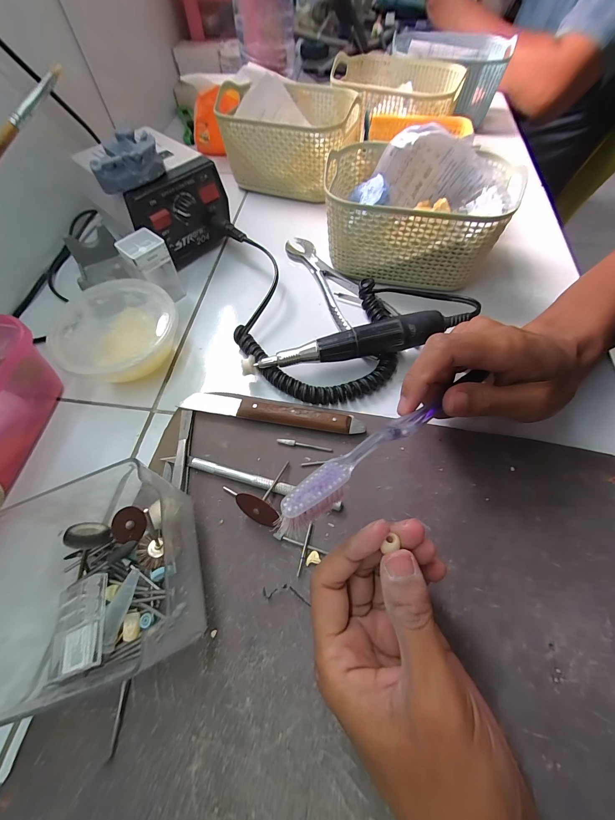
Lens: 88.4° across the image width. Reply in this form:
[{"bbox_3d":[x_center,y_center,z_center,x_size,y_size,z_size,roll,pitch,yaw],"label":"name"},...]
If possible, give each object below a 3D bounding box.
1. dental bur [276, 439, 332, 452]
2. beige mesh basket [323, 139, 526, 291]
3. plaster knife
[{"bbox_3d":[-0.003,0.027,0.249,0.044,0.004,0.005,10,62,7],"label":"dental bur"},{"bbox_3d":[0.105,-0.191,0.319,0.165,0.086,0.113,13,62,9],"label":"beige mesh basket"},{"bbox_3d":[-0.030,0.002,0.258,0.149,0.014,0.018,10,62,7],"label":"plaster knife"}]

